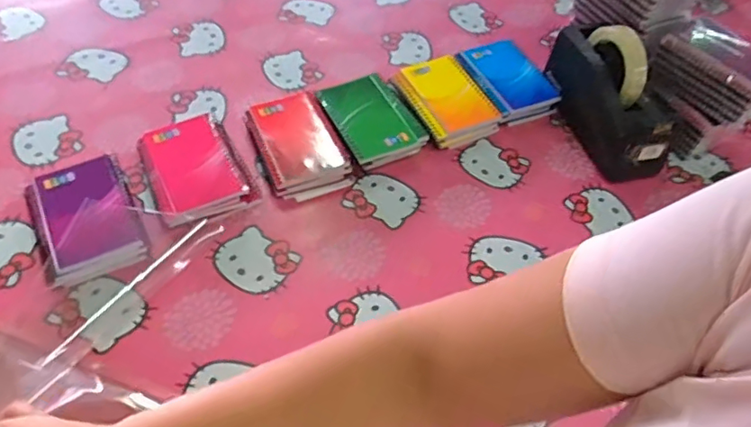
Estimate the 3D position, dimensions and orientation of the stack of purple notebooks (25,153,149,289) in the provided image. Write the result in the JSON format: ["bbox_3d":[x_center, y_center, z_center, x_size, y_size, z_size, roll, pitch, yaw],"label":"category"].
[{"bbox_3d":[-0.305,0.005,0.588,0.098,0.036,0.142,-22,58,-20],"label":"stack of purple notebooks"}]

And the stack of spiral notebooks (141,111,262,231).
[{"bbox_3d":[-0.207,-0.052,0.644,0.103,0.023,0.143,-24,58,-22],"label":"stack of spiral notebooks"}]

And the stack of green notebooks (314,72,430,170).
[{"bbox_3d":[-0.005,-0.119,0.711,0.098,0.031,0.139,-23,58,-21],"label":"stack of green notebooks"}]

